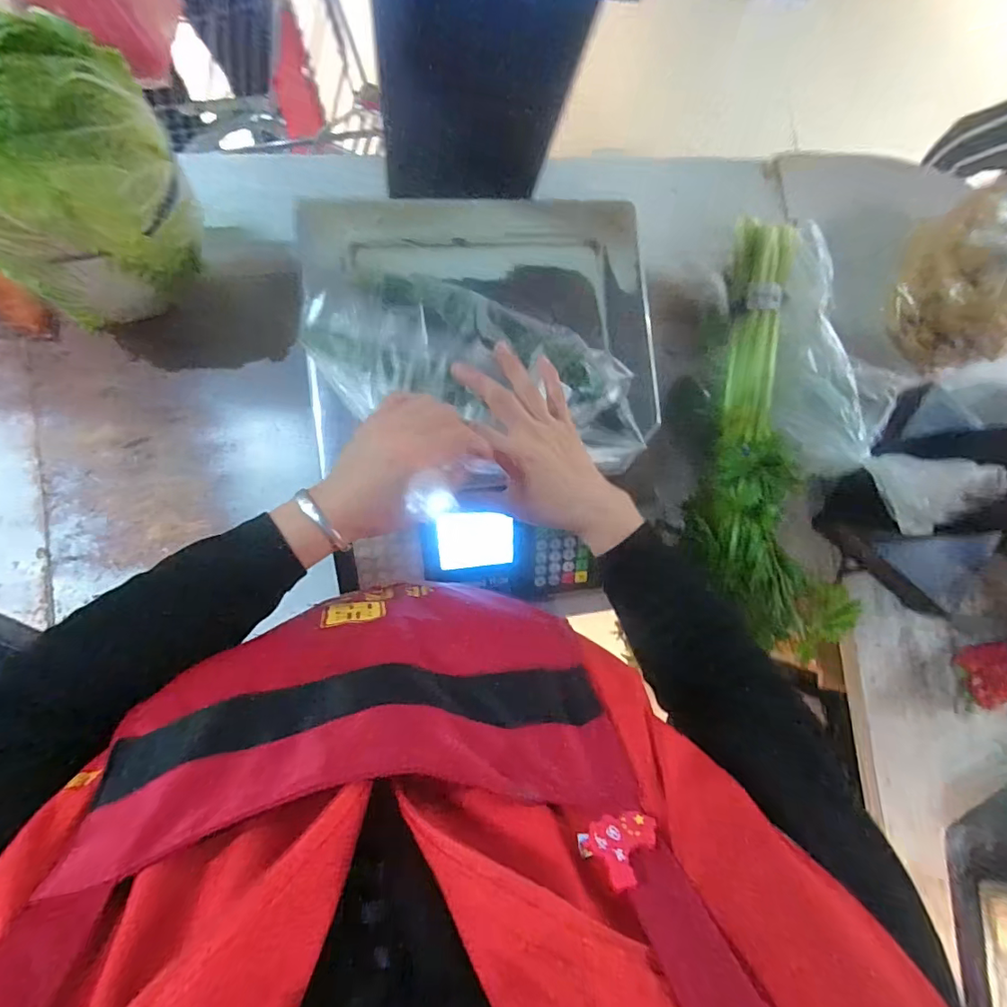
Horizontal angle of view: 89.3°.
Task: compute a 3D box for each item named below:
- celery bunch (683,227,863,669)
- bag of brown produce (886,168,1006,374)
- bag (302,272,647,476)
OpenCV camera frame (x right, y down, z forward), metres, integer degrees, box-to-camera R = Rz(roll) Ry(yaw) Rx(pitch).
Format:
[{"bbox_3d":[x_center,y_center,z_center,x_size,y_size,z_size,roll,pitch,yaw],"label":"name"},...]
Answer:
[{"bbox_3d":[0.326,-0.076,0.620,0.188,0.081,0.496,6,85,-9],"label":"celery bunch"},{"bbox_3d":[0.673,-0.324,0.719,0.171,0.130,0.245,-3,87,-9],"label":"bag of brown produce"},{"bbox_3d":[-0.012,-0.124,0.459,0.319,0.070,0.127,13,84,-15],"label":"bag"}]

